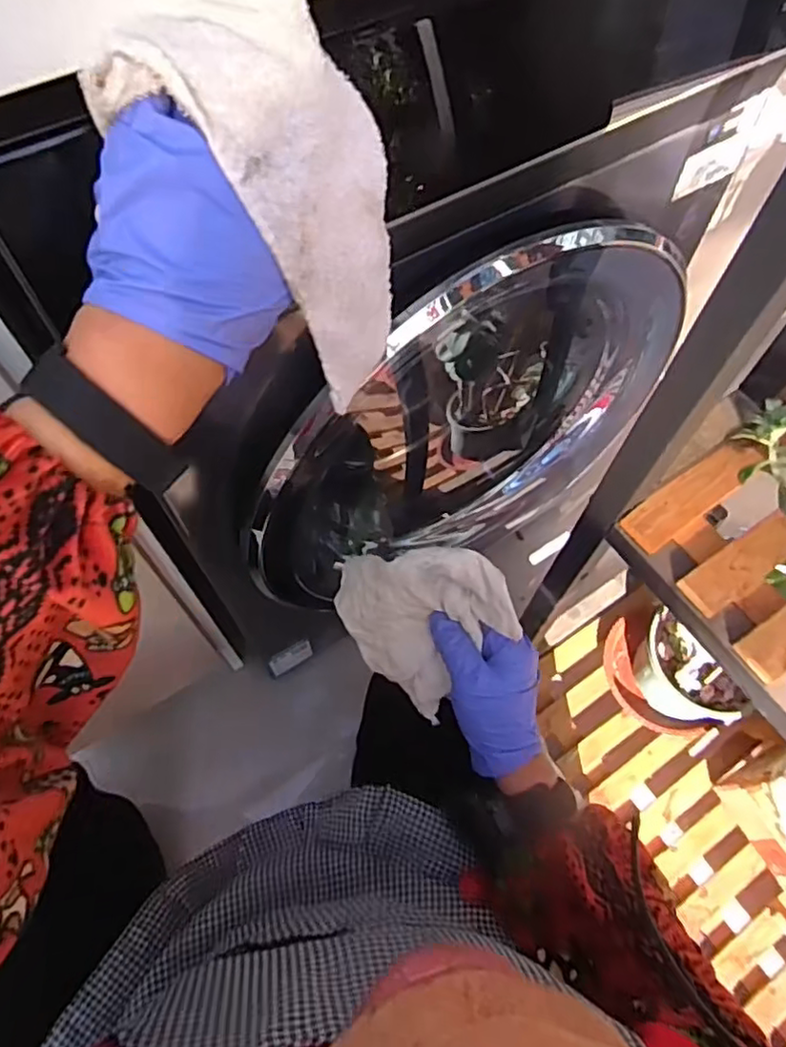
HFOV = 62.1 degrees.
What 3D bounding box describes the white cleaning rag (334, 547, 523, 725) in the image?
[{"bbox_3d":[0.017,0.068,0.506,0.126,0.124,0.086,37,68,17],"label":"white cleaning rag"}]

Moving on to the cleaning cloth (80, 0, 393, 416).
[{"bbox_3d":[-0.054,-0.157,0.320,0.104,0.153,0.100,21,64,10],"label":"cleaning cloth"}]

